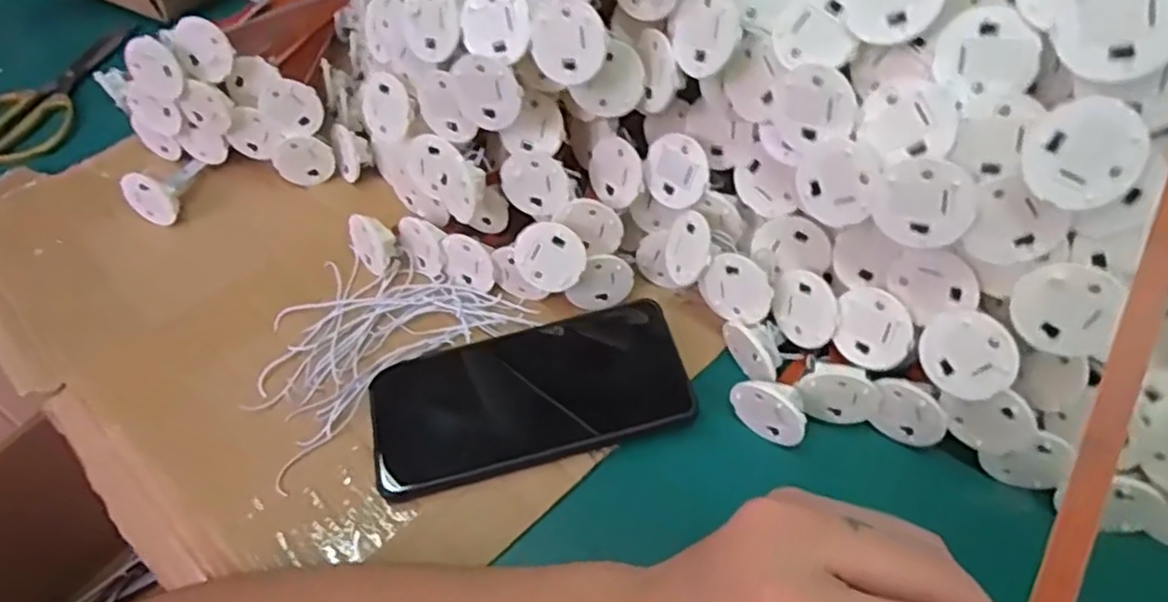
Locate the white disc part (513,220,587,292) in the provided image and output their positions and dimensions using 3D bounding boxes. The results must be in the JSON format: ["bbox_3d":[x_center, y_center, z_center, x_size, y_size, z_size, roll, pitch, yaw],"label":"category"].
[{"bbox_3d":[-0.019,-0.024,0.393,0.038,0.036,0.005,38,23,-1],"label":"white disc part"}]

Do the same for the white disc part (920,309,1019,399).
[{"bbox_3d":[0.165,0.023,0.311,0.004,0.037,0.038,-15,30,-42],"label":"white disc part"}]

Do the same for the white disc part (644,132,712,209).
[{"bbox_3d":[0.049,-0.069,0.385,0.035,0.038,0.005,5,18,31],"label":"white disc part"}]

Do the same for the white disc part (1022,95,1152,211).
[{"bbox_3d":[0.178,-0.052,0.258,0.038,0.038,0.004,11,19,9],"label":"white disc part"}]

